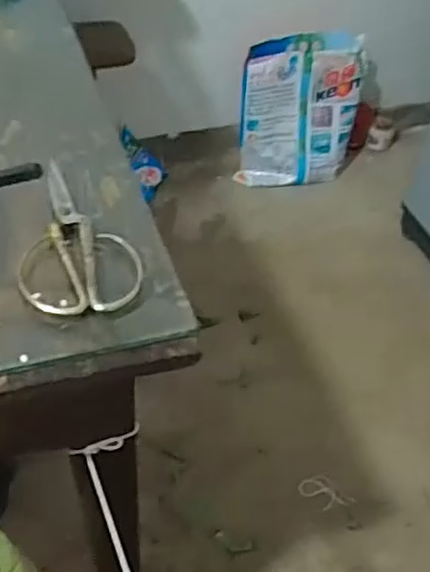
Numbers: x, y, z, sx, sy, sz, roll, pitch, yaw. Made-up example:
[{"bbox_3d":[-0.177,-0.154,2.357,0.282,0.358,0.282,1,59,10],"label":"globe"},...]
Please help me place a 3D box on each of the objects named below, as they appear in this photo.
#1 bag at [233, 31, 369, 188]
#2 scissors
[{"bbox_3d":[0.218,-0.430,1.689,0.309,0.364,0.097,-8,49,-14],"label":"bag"},{"bbox_3d":[-0.090,-0.036,0.456,0.076,0.014,0.132,-2,47,-9],"label":"scissors"}]

